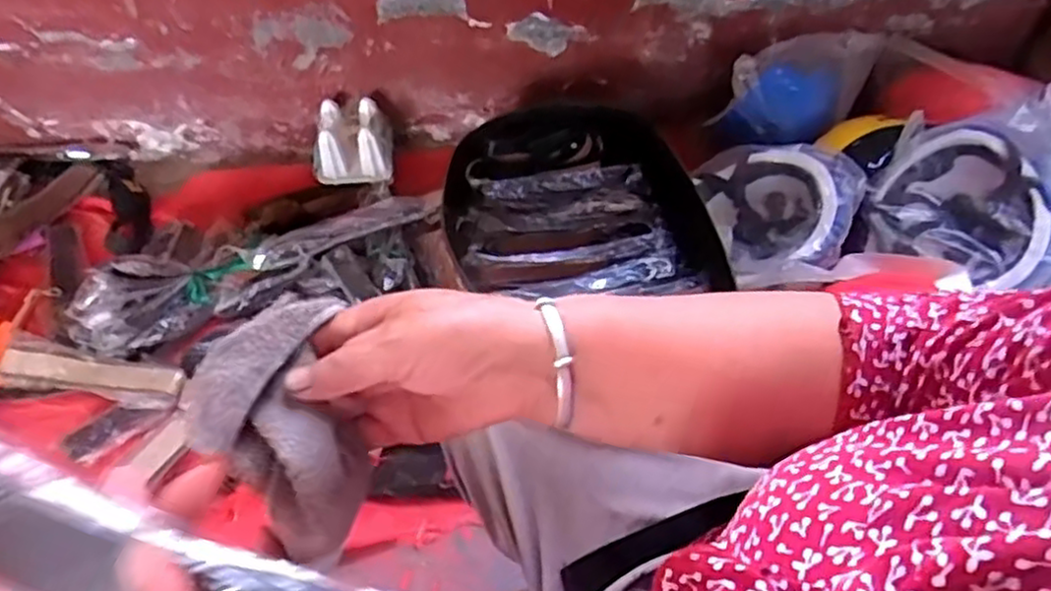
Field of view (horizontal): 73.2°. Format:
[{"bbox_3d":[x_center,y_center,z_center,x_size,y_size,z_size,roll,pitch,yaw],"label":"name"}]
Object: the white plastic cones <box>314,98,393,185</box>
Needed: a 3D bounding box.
[{"bbox_3d":[-0.296,-0.259,1.202,0.129,0.095,0.118,-6,54,-7],"label":"white plastic cones"}]

